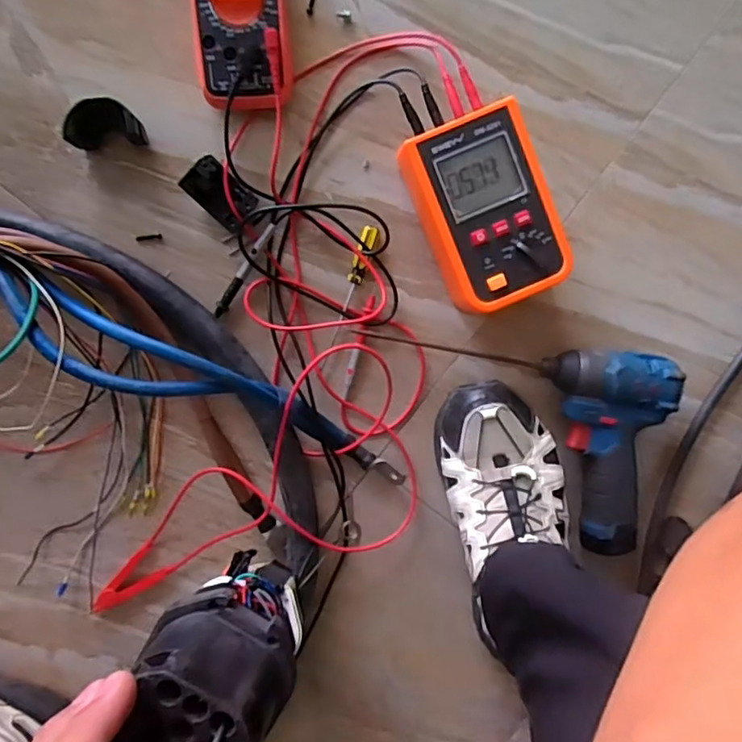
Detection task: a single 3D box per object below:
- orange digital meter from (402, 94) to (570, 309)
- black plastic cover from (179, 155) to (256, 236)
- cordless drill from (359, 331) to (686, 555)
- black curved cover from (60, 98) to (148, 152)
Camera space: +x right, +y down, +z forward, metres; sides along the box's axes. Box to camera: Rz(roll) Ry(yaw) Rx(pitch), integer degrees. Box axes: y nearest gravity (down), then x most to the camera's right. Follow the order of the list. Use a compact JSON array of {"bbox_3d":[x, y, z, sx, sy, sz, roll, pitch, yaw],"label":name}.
[{"bbox_3d":[0.096,-0.136,0.511,0.105,0.065,0.158,-24,97,-4],"label":"orange digital meter"},{"bbox_3d":[-0.131,-0.152,0.504,0.060,0.030,0.038,43,91,-7],"label":"black plastic cover"},{"bbox_3d":[0.134,0.068,0.534,0.276,0.060,0.190,3,95,-5],"label":"cordless drill"},{"bbox_3d":[-0.224,-0.207,0.492,0.060,0.040,0.030,-5,96,-4],"label":"black curved cover"}]

